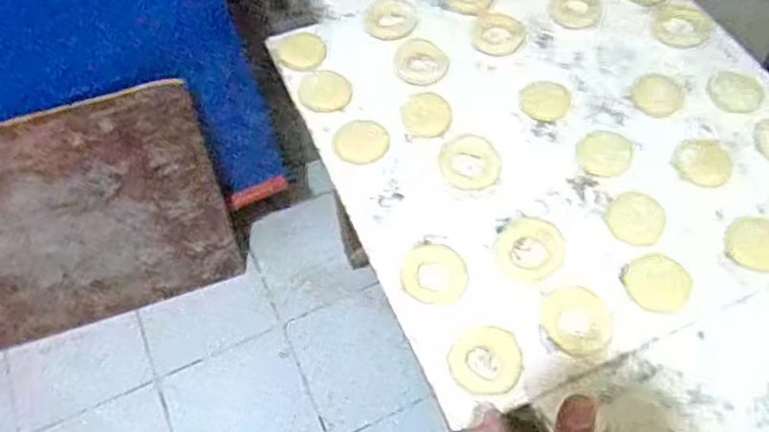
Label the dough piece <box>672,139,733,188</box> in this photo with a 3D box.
[{"bbox_3d":[0.369,-0.064,0.742,0.061,0.004,0.066,21,60,14],"label":"dough piece"}]

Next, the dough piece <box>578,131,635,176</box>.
[{"bbox_3d":[0.261,-0.075,0.758,0.058,0.005,0.063,-1,57,1],"label":"dough piece"}]

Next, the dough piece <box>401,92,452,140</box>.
[{"bbox_3d":[0.053,-0.128,0.801,0.061,0.004,0.070,11,58,8],"label":"dough piece"}]

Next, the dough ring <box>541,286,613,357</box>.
[{"bbox_3d":[0.196,0.106,0.651,0.068,0.004,0.072,-1,57,1],"label":"dough ring"}]

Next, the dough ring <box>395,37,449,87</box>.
[{"bbox_3d":[0.049,-0.201,0.838,0.068,0.005,0.080,11,58,8],"label":"dough ring"}]

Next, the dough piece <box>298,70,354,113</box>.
[{"bbox_3d":[-0.075,-0.160,0.819,0.068,0.006,0.060,18,59,12],"label":"dough piece"}]

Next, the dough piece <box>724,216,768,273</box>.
[{"bbox_3d":[0.399,0.029,0.688,0.061,0.006,0.068,32,63,20],"label":"dough piece"}]

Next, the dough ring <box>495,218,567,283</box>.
[{"bbox_3d":[0.158,0.034,0.695,0.072,0.005,0.077,-1,57,1],"label":"dough ring"}]

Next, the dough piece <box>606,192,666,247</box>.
[{"bbox_3d":[0.279,0.001,0.710,0.059,0.004,0.070,27,61,17],"label":"dough piece"}]

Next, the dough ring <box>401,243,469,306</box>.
[{"bbox_3d":[0.054,0.060,0.683,0.069,0.009,0.067,-1,57,1],"label":"dough ring"}]

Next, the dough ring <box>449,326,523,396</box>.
[{"bbox_3d":[0.101,0.142,0.629,0.073,0.008,0.066,-31,62,-18],"label":"dough ring"}]

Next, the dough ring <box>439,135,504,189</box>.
[{"bbox_3d":[0.101,-0.065,0.761,0.071,0.005,0.081,0,57,1],"label":"dough ring"}]

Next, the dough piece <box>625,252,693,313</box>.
[{"bbox_3d":[0.285,0.068,0.666,0.067,0.004,0.062,-1,57,1],"label":"dough piece"}]

